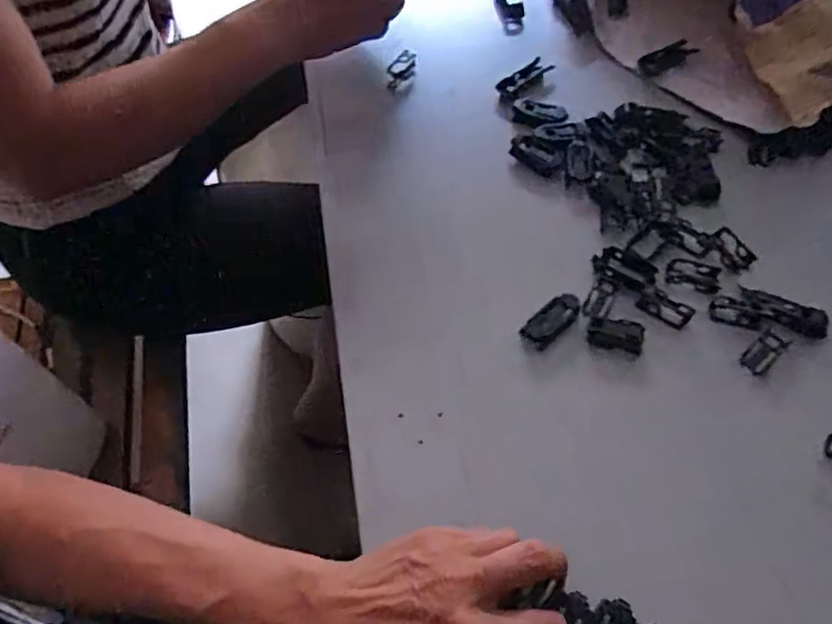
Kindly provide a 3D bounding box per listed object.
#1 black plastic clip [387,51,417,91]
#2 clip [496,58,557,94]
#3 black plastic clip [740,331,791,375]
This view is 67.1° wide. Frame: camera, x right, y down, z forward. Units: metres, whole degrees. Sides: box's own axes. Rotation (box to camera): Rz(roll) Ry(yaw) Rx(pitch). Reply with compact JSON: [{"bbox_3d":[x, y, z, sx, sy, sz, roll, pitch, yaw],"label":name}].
[{"bbox_3d":[-0.011,-0.234,0.601,0.017,0.020,0.041,18,60,10],"label":"black plastic clip"},{"bbox_3d":[0.104,-0.226,0.601,0.065,0.007,0.019,-36,65,-21],"label":"clip"},{"bbox_3d":[0.253,0.029,0.456,0.037,0.005,0.019,-39,66,-22],"label":"black plastic clip"}]

